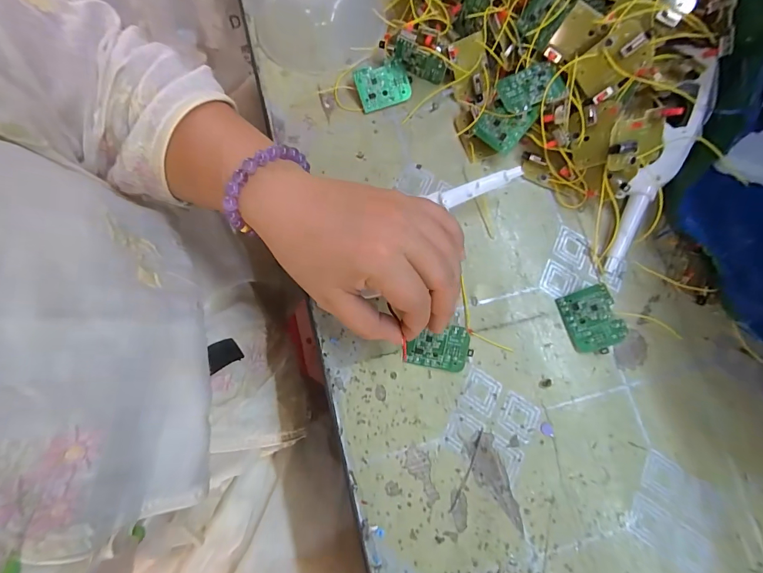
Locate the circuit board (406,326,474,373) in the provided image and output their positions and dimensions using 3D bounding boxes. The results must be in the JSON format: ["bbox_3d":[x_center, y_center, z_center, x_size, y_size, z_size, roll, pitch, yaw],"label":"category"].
[{"bbox_3d":[0.041,0.043,0.256,0.043,0.004,0.032,5,99,6],"label":"circuit board"}]

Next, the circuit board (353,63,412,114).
[{"bbox_3d":[0.001,-0.164,0.302,0.043,0.004,0.033,-18,103,-4],"label":"circuit board"}]

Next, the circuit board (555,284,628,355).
[{"bbox_3d":[0.148,0.024,0.260,0.034,0.004,0.044,-22,77,20],"label":"circuit board"}]

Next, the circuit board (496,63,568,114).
[{"bbox_3d":[0.108,-0.143,0.265,0.040,0.005,0.033,-22,75,10],"label":"circuit board"}]

